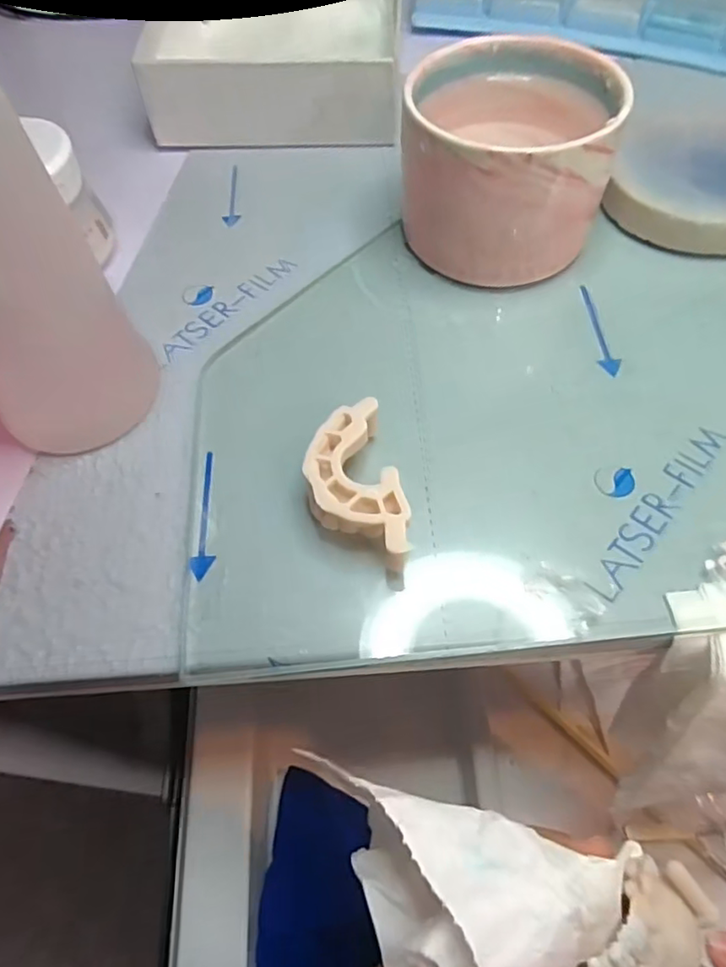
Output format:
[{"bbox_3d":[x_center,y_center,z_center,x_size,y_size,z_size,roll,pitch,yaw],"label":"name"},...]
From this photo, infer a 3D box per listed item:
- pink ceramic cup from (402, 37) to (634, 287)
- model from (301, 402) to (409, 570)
[{"bbox_3d":[0.055,-0.128,0.238,0.076,0.063,0.079,-1,61,2],"label":"pink ceramic cup"},{"bbox_3d":[-0.003,0.002,0.191,0.027,0.021,0.054,-13,61,-4],"label":"model"}]

